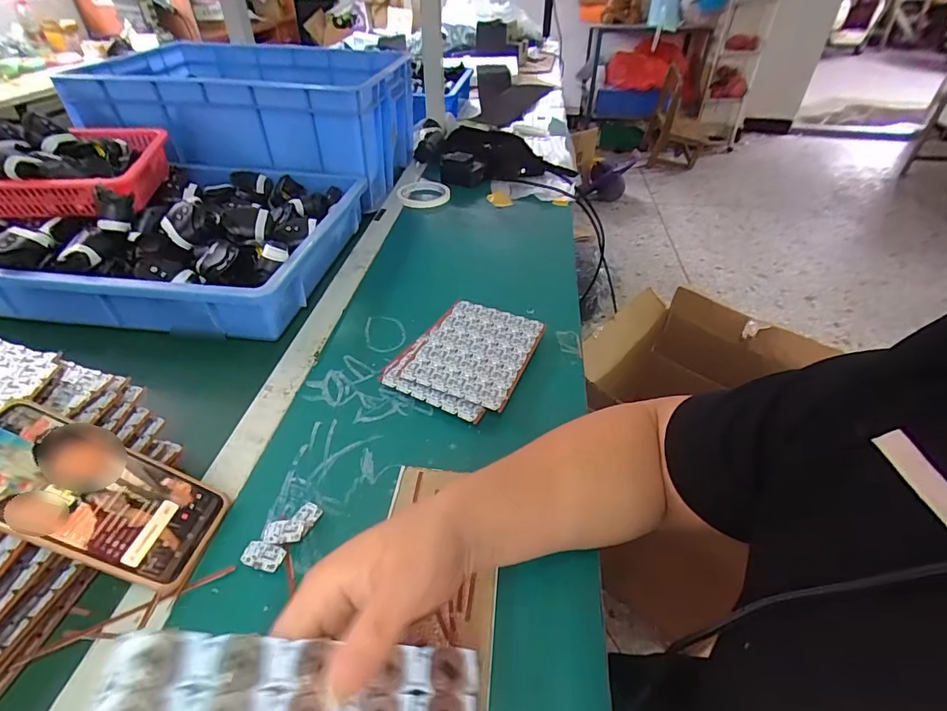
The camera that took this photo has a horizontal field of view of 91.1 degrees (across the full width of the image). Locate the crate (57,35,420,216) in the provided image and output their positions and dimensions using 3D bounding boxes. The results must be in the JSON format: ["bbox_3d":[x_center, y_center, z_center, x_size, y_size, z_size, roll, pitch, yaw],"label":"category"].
[{"bbox_3d":[-0.408,-0.473,0.916,0.536,0.186,0.386,7,41,8],"label":"crate"}]

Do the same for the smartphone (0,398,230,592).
[{"bbox_3d":[-0.267,0.098,0.328,0.162,0.009,0.079,34,37,-18],"label":"smartphone"}]

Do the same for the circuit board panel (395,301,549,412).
[{"bbox_3d":[0.003,-0.007,0.510,0.114,0.006,0.145,19,45,16],"label":"circuit board panel"}]

